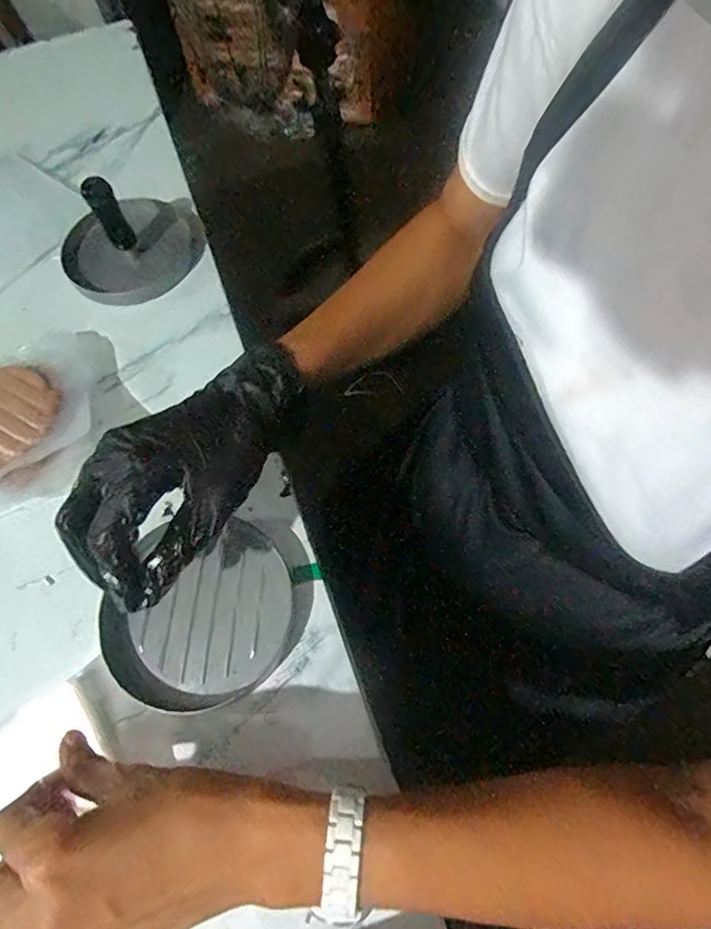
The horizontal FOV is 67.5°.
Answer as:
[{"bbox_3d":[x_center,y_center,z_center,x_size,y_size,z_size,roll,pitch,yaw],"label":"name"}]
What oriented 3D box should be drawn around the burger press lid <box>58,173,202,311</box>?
[{"bbox_3d":[-0.194,-0.202,0.448,0.121,0.066,0.109,-29,68,-10],"label":"burger press lid"}]

